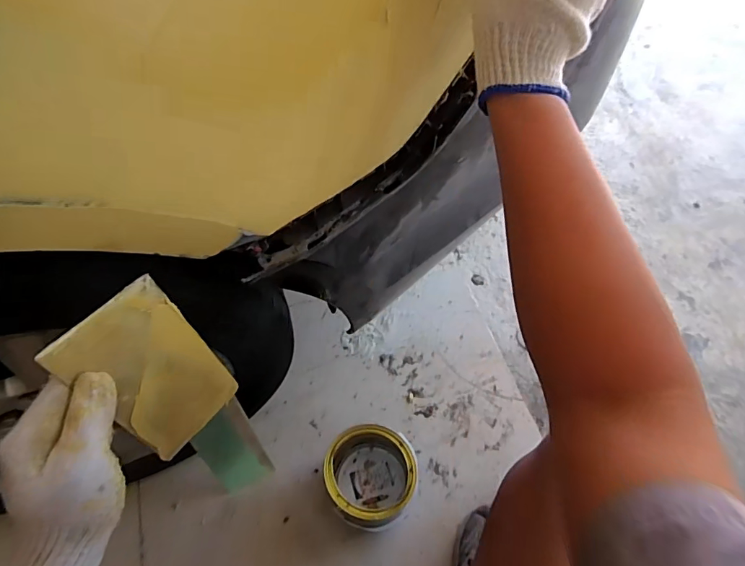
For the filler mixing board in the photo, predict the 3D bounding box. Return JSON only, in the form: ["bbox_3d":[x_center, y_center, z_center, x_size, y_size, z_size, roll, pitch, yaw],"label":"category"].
[{"bbox_3d":[-0.168,0.073,0.359,0.004,0.157,0.083,24,57,34],"label":"filler mixing board"}]

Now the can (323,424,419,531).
[{"bbox_3d":[-0.005,0.351,0.826,0.156,0.160,0.158,-27,64,-17],"label":"can"}]

